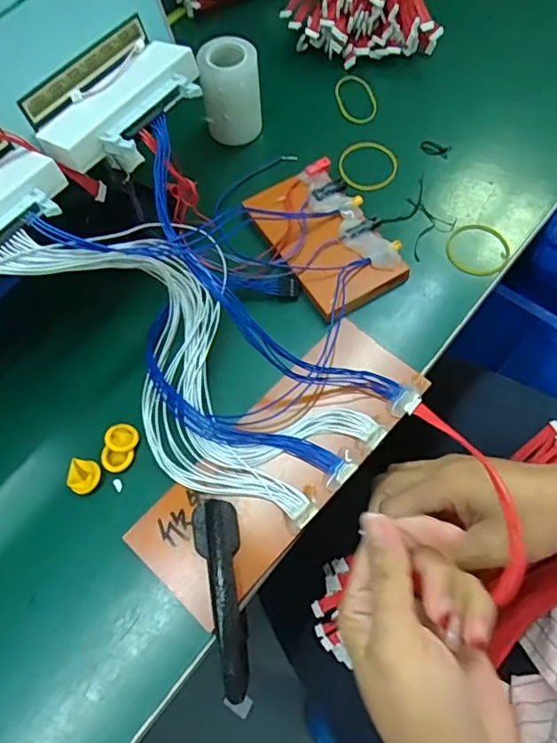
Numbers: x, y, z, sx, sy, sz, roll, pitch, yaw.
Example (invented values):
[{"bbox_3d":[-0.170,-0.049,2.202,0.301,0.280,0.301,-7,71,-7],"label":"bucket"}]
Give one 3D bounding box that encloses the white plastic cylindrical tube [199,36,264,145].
[{"bbox_3d":[-0.036,-0.220,0.434,0.044,0.068,0.044,-1,66,1],"label":"white plastic cylindrical tube"}]

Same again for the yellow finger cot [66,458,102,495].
[{"bbox_3d":[-0.119,0.064,0.332,0.019,0.006,0.020,11,66,7],"label":"yellow finger cot"}]

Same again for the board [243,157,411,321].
[{"bbox_3d":[0.035,-0.097,0.399,0.073,0.021,0.115,-31,68,-12],"label":"board"}]

